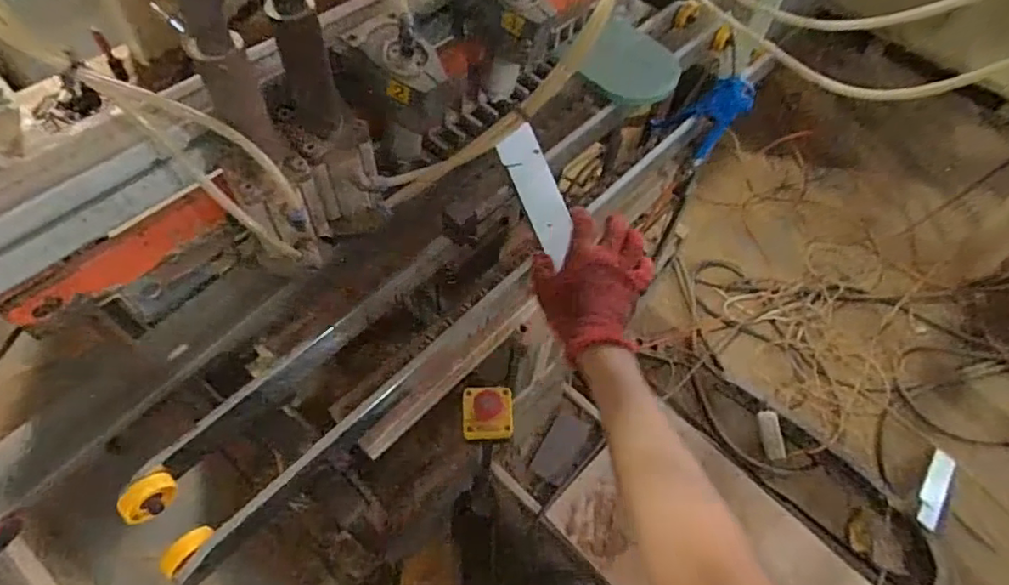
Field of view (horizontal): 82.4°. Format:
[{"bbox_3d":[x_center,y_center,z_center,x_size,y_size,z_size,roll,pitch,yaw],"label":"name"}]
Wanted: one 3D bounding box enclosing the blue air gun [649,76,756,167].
[{"bbox_3d":[0.297,-0.270,0.872,0.123,0.130,0.042,27,61,12],"label":"blue air gun"}]

